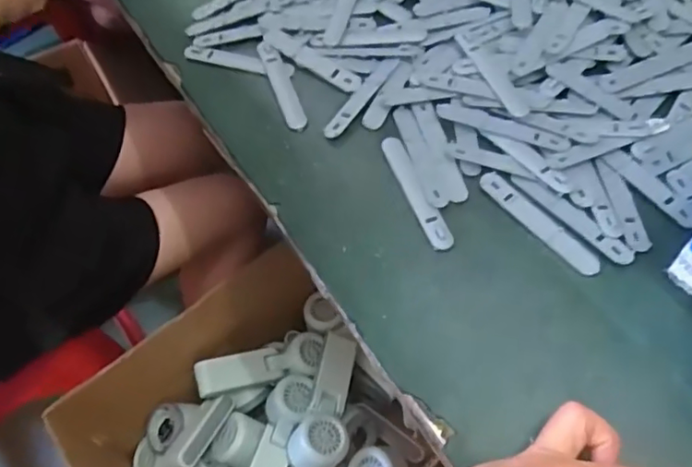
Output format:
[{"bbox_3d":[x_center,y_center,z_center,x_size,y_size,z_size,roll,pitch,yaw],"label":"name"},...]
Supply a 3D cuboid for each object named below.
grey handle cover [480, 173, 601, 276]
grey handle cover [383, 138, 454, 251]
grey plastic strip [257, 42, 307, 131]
[{"bbox_3d":[0.127,-0.008,0.390,0.017,0.004,0.095,-36,64,-17],"label":"grey handle cover"},{"bbox_3d":[0.048,-0.031,0.409,0.016,0.004,0.097,-18,60,-8],"label":"grey handle cover"},{"bbox_3d":[-0.051,-0.118,0.469,0.015,0.006,0.093,-19,60,-8],"label":"grey plastic strip"}]

